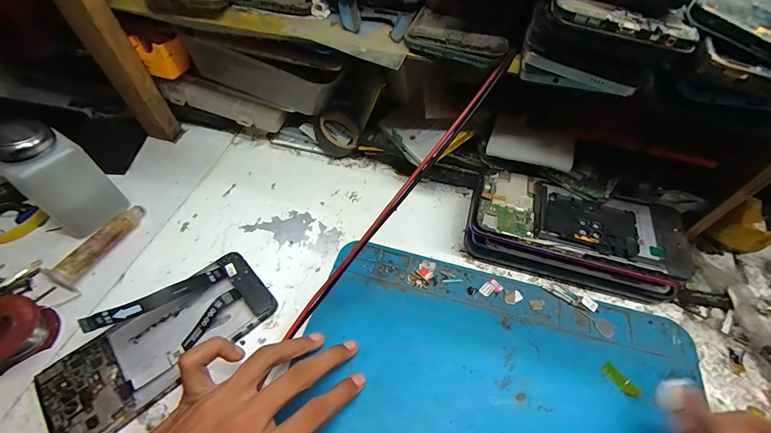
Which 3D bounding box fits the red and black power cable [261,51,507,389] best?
[{"bbox_3d":[0.009,-0.011,0.259,0.008,0.014,0.255,40,93,24],"label":"red and black power cable"}]

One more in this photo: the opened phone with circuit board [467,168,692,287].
[{"bbox_3d":[0.156,0.004,0.282,0.163,0.013,0.071,14,56,9],"label":"opened phone with circuit board"}]

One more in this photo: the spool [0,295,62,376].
[{"bbox_3d":[-0.285,0.090,0.263,0.045,0.029,0.051,14,55,9],"label":"spool"}]

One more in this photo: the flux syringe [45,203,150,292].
[{"bbox_3d":[-0.257,0.023,0.314,0.019,0.022,0.089,15,56,10],"label":"flux syringe"}]

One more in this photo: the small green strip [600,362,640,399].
[{"bbox_3d":[0.173,0.121,0.256,0.010,0.004,0.026,-33,62,-22],"label":"small green strip"}]

